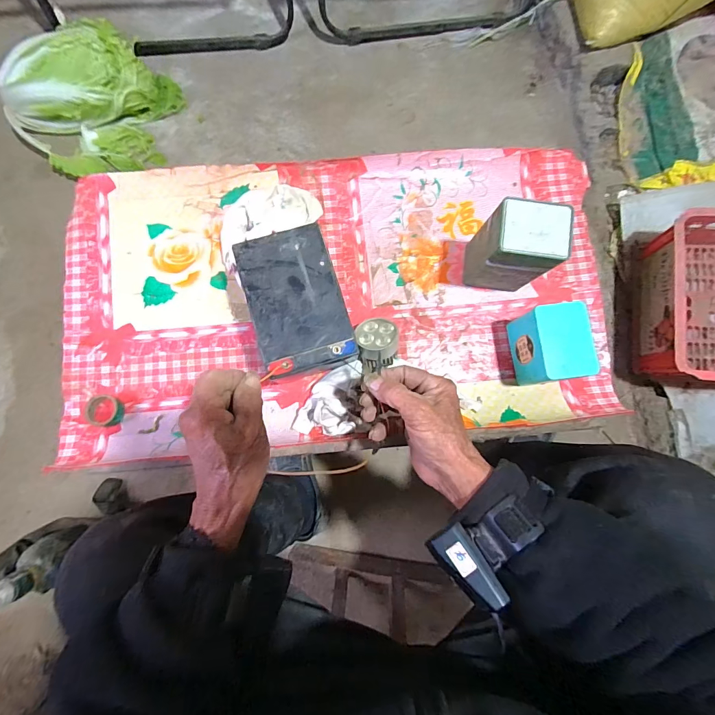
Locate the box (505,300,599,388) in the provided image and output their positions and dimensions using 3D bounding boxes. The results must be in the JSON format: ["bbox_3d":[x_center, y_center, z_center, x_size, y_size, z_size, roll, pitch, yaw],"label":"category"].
[{"bbox_3d":[0.225,-0.018,0.450,0.061,0.081,0.092,-9,84,-4],"label":"box"}]

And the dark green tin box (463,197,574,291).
[{"bbox_3d":[0.180,-0.125,0.441,0.081,0.117,0.066,3,83,-2],"label":"dark green tin box"}]

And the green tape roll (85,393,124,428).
[{"bbox_3d":[-0.302,0.063,0.455,0.041,0.011,0.038,0,83,-3],"label":"green tape roll"}]

